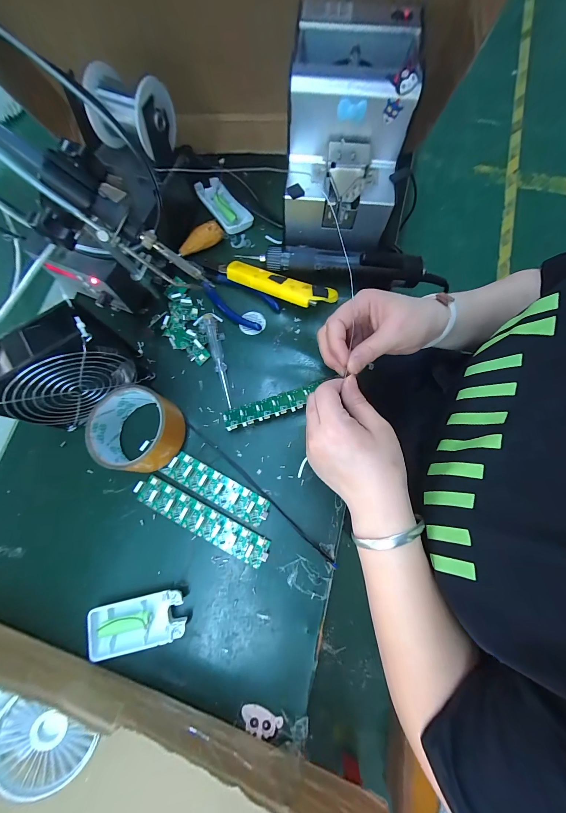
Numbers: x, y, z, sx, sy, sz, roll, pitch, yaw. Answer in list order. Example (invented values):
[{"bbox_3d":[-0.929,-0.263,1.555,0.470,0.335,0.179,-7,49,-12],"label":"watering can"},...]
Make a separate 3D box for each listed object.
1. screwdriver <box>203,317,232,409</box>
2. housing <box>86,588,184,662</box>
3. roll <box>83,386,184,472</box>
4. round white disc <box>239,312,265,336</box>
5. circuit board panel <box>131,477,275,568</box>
[{"bbox_3d":[-0.078,-0.058,0.347,0.020,0.019,0.117,-14,76,-3],"label":"screwdriver"},{"bbox_3d":[-0.147,0.220,0.284,0.093,0.016,0.046,-12,76,-2],"label":"housing"},{"bbox_3d":[-0.162,0.026,0.312,0.086,0.052,0.087,0,76,1],"label":"roll"},{"bbox_3d":[-0.039,-0.110,0.365,0.031,0.006,0.034,0,76,1],"label":"round white disc"},{"bbox_3d":[-0.090,0.124,0.304,0.157,0.015,0.031,27,80,7],"label":"circuit board panel"}]

